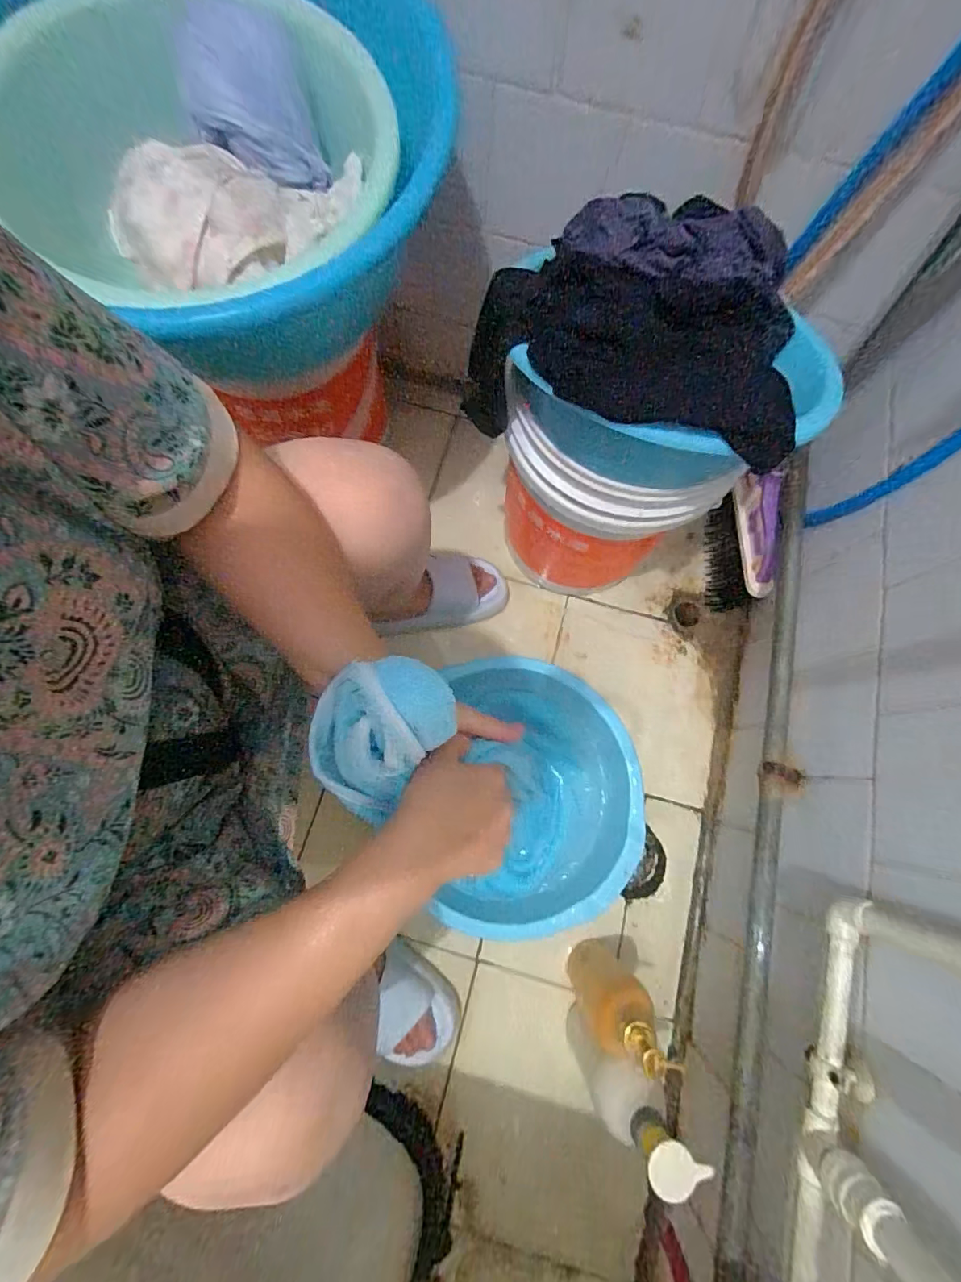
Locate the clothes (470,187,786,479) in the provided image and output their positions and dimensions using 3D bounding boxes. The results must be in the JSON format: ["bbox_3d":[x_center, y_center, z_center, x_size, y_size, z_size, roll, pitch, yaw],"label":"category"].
[{"bbox_3d":[0.174,-0.330,0.519,0.366,0.180,0.151,4,75,-1],"label":"clothes"}]

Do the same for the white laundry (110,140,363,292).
[{"bbox_3d":[-0.227,-0.392,0.441,0.229,0.062,0.133,-4,75,-3],"label":"white laundry"}]

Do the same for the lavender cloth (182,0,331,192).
[{"bbox_3d":[-0.226,-0.518,0.456,0.113,0.076,0.122,-19,77,-7],"label":"lavender cloth"}]

